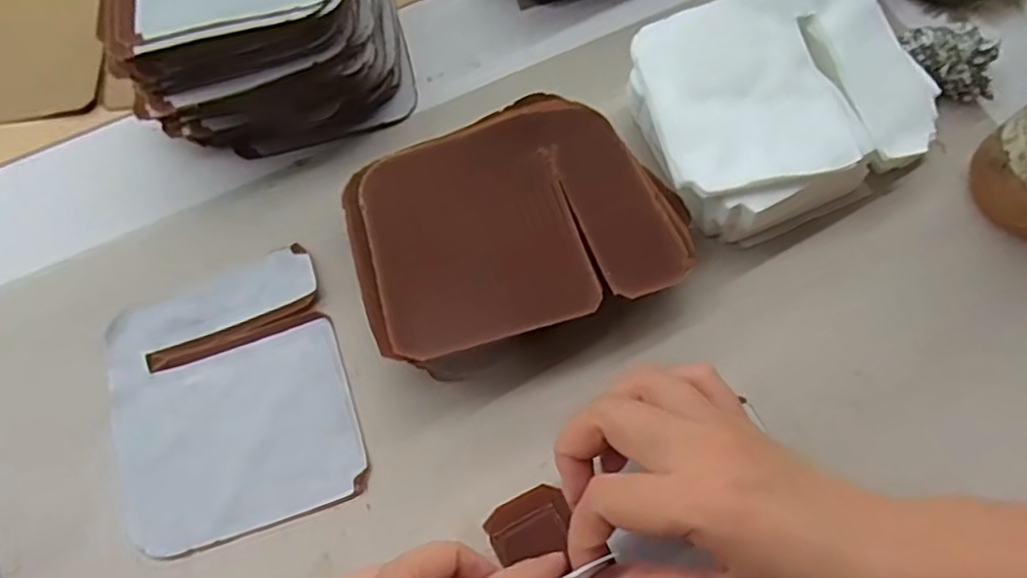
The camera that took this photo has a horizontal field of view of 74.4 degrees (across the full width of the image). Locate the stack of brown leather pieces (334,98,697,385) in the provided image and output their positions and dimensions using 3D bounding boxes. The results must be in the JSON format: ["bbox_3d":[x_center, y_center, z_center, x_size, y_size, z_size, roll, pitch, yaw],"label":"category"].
[{"bbox_3d":[-0.001,-0.028,0.336,0.155,0.039,0.120,-23,69,-8],"label":"stack of brown leather pieces"}]

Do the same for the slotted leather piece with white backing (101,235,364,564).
[{"bbox_3d":[-0.135,0.051,0.326,0.106,0.004,0.130,-17,68,-8],"label":"slotted leather piece with white backing"}]

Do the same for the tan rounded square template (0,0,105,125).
[{"bbox_3d":[-0.293,-0.140,0.403,0.094,0.006,0.085,-4,84,2],"label":"tan rounded square template"}]

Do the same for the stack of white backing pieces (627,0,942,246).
[{"bbox_3d":[0.133,-0.098,0.356,0.146,0.048,0.124,-25,70,-9],"label":"stack of white backing pieces"}]

